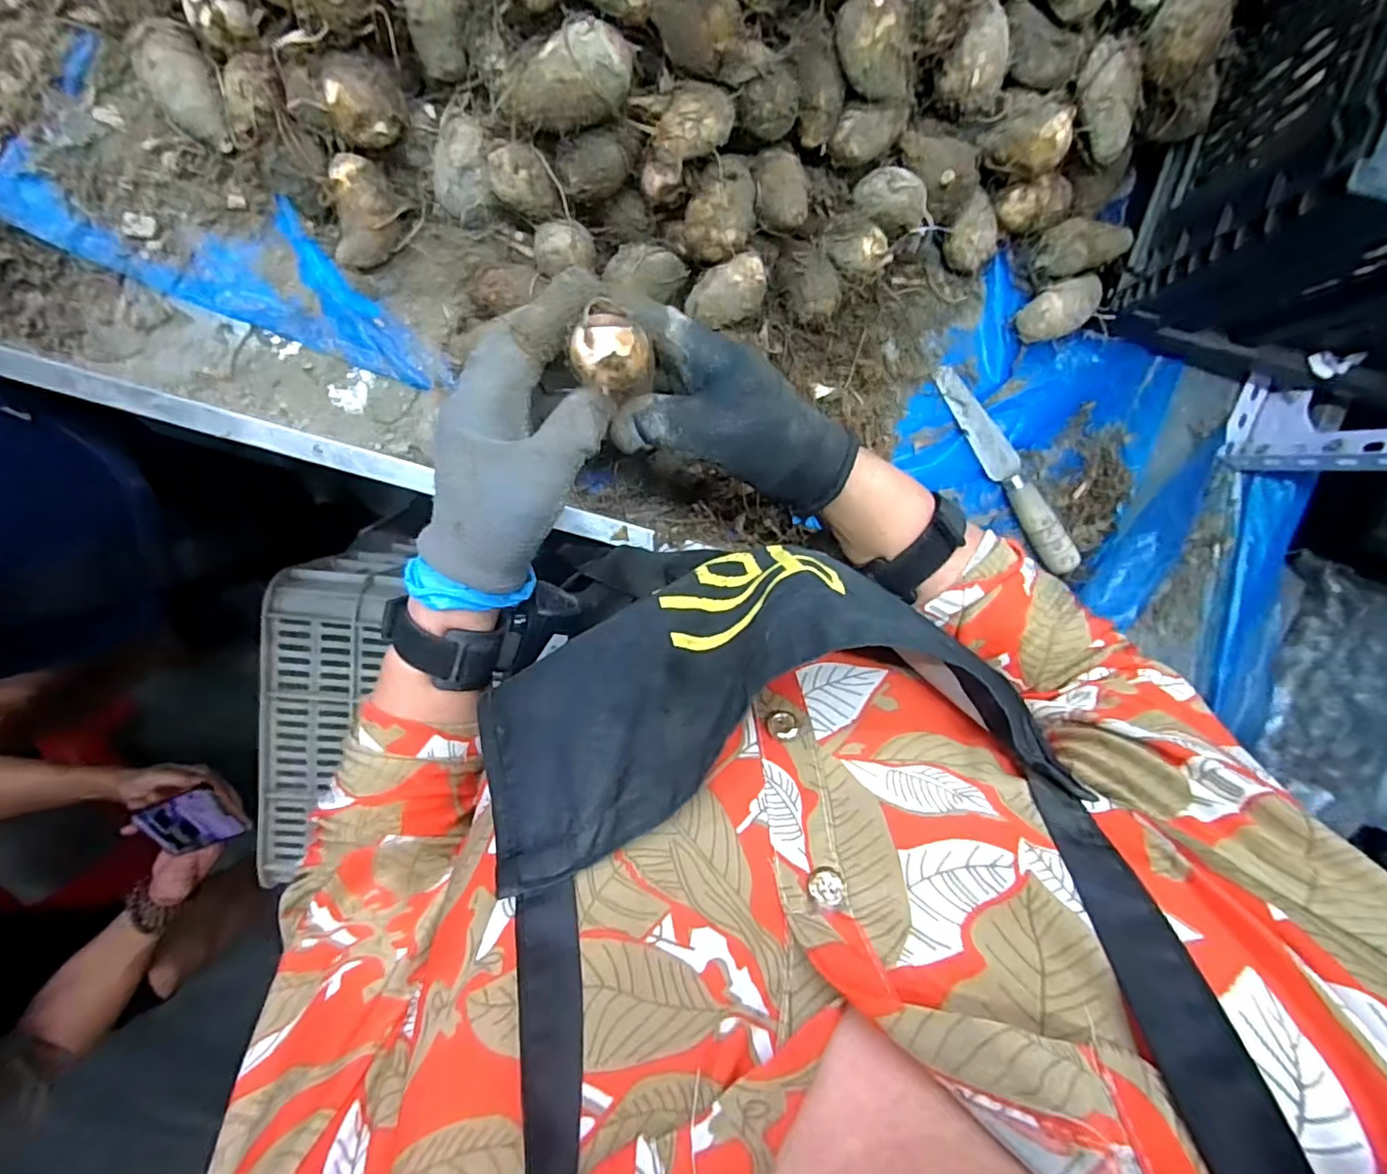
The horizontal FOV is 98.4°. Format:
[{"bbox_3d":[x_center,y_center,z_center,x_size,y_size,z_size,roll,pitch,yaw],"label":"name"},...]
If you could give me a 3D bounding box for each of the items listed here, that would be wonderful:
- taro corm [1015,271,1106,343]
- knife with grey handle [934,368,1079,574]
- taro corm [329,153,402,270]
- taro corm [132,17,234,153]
[{"bbox_3d":[0.289,-0.219,0.475,0.065,0.033,0.037,-24,98,-5],"label":"taro corm"},{"bbox_3d":[0.262,-0.098,0.492,0.026,0.018,0.195,-34,99,-4],"label":"knife with grey handle"},{"bbox_3d":[-0.221,-0.250,0.405,0.041,0.034,0.057,12,93,-9],"label":"taro corm"},{"bbox_3d":[-0.323,-0.318,0.384,0.041,0.036,0.065,-25,98,-5],"label":"taro corm"}]

